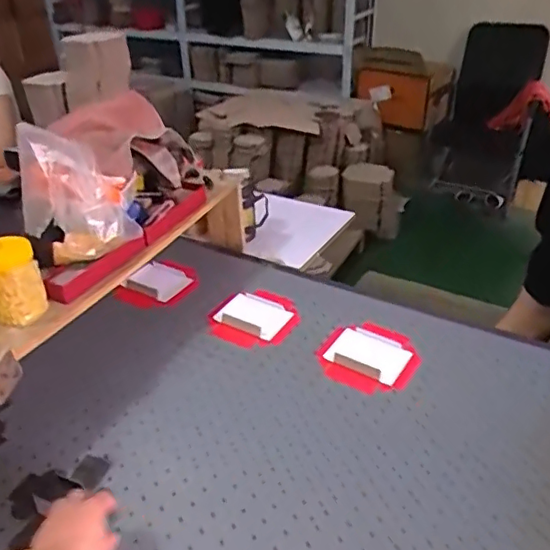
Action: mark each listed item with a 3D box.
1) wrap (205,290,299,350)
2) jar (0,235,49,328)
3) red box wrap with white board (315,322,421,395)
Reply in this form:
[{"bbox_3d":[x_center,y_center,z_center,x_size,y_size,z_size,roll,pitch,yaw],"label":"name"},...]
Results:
[{"bbox_3d":[-0.040,0.079,1.054,0.149,0.029,0.140,19,39,28],"label":"wrap"},{"bbox_3d":[-0.362,0.011,0.775,0.076,0.105,0.074,-24,39,-29],"label":"jar"},{"bbox_3d":[0.159,0.138,0.960,0.157,0.017,0.158,20,40,30],"label":"red box wrap with white board"}]

